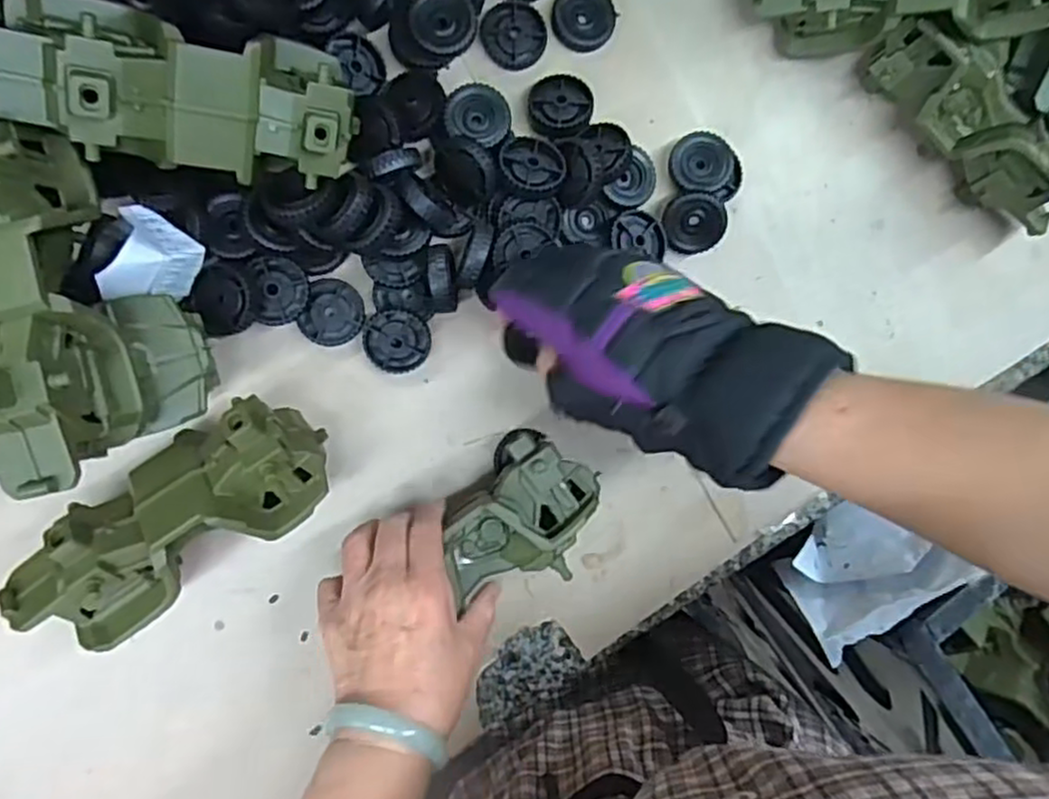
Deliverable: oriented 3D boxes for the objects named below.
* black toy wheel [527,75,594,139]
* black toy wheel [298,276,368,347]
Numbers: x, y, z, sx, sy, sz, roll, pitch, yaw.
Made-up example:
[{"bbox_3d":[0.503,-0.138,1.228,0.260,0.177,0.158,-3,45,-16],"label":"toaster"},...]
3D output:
[{"bbox_3d":[0.025,-0.201,0.500,0.043,0.016,0.046,-20,77,-6],"label":"black toy wheel"},{"bbox_3d":[-0.127,-0.057,0.486,0.038,0.009,0.044,18,87,-8],"label":"black toy wheel"}]

